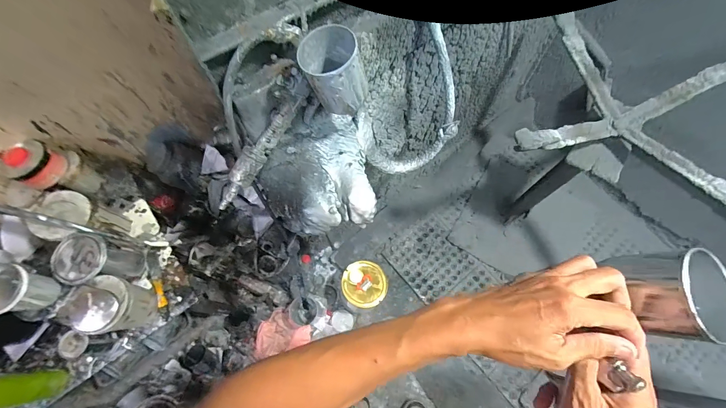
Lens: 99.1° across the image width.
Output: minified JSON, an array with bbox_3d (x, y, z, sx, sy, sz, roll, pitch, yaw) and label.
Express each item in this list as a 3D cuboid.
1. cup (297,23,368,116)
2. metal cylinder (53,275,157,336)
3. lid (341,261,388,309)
[{"bbox_3d":[-0.041,-0.186,0.432,0.082,0.084,0.086,-21,68,-8],"label":"cup"},{"bbox_3d":[-0.535,0.224,0.676,0.109,0.175,0.107,6,67,4],"label":"metal cylinder"},{"bbox_3d":[0.006,0.291,1.128,0.161,0.032,0.158,0,66,1],"label":"lid"}]

